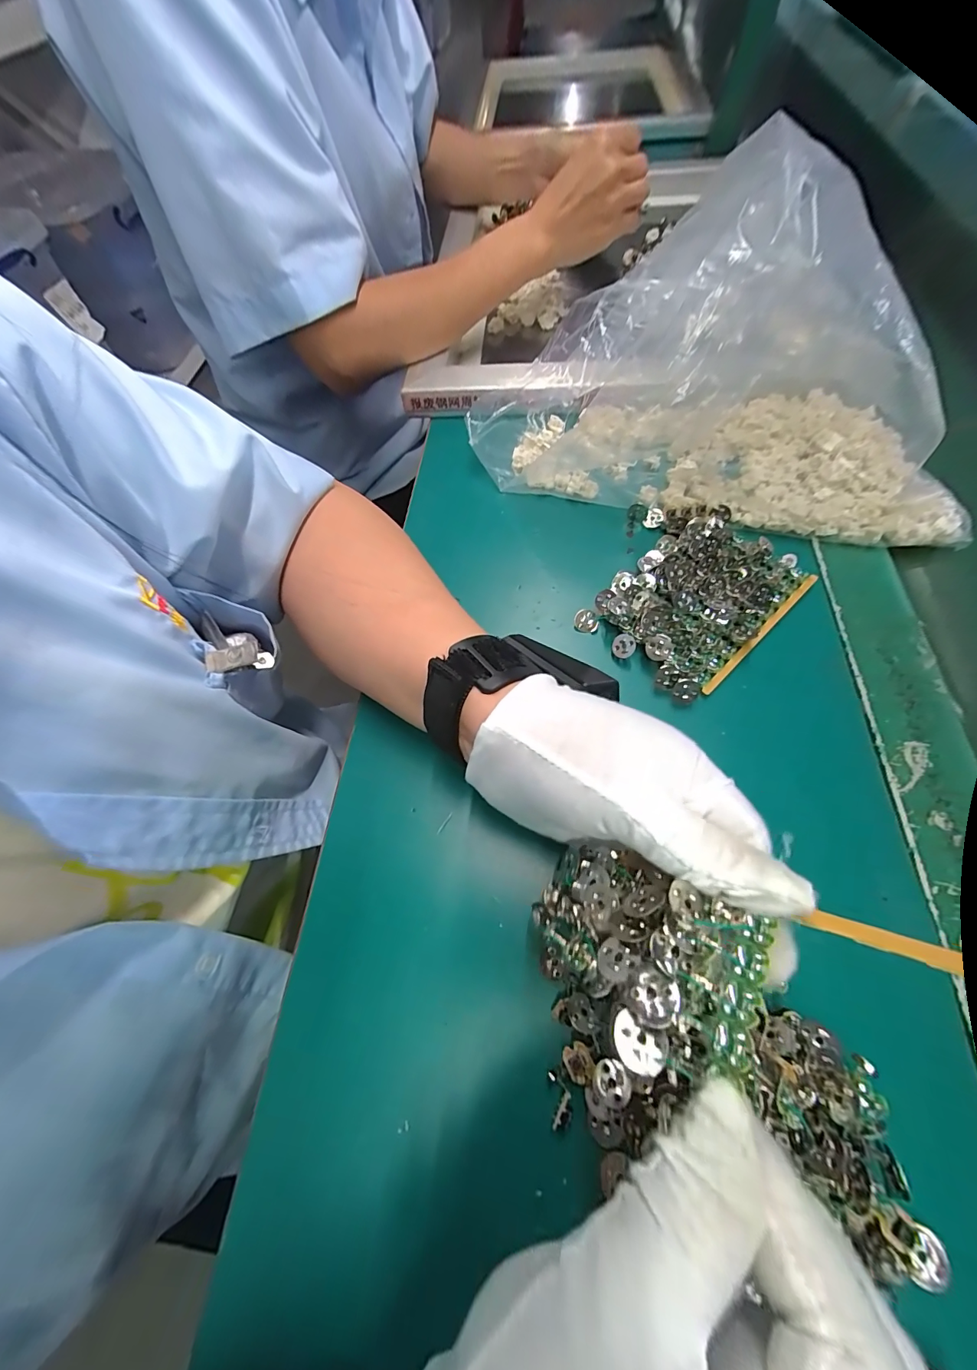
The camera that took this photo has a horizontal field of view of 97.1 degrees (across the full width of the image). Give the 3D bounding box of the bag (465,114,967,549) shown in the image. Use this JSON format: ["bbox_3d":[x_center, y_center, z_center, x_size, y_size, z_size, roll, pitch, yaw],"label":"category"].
[{"bbox_3d":[0.172,-0.229,0.297,0.356,0.138,0.177,18,65,13],"label":"bag"}]

